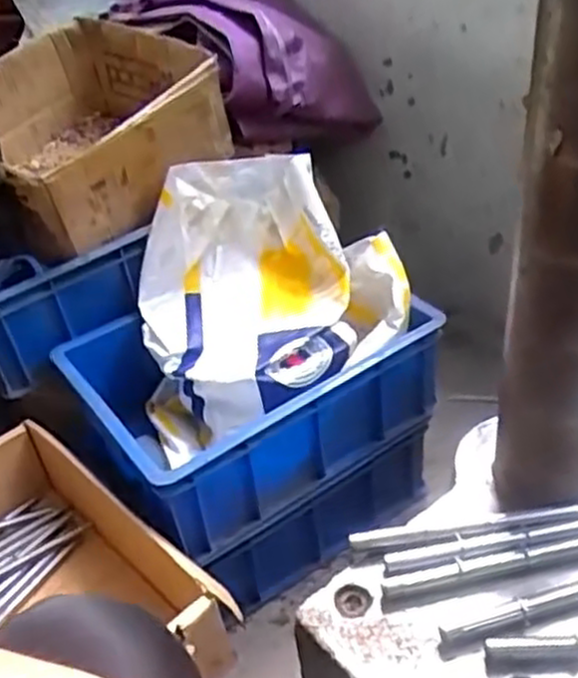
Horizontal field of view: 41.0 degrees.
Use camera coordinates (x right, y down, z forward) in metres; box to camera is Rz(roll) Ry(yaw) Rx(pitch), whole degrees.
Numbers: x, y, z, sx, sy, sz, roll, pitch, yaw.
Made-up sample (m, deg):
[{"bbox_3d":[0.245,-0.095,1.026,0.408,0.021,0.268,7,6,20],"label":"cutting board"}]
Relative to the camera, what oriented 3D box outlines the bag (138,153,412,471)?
[{"bbox_3d":[-0.031,-0.052,0.962,0.321,0.243,0.272,-12,38,-7],"label":"bag"}]

